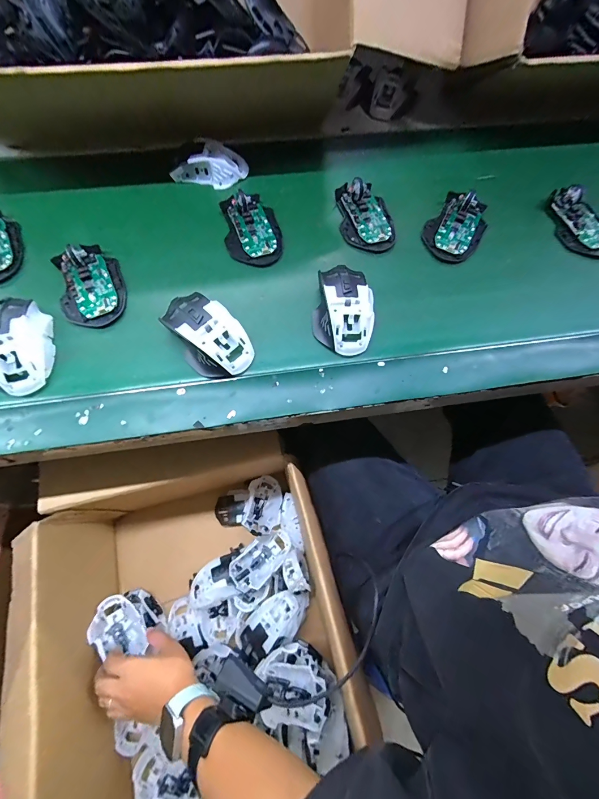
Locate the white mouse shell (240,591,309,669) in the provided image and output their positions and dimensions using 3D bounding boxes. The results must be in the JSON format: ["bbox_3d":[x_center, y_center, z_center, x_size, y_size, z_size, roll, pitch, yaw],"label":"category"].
[{"bbox_3d":[-0.046,0.372,0.524,0.118,0.042,0.064,-36,77,-13],"label":"white mouse shell"}]

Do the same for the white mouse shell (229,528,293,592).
[{"bbox_3d":[-0.067,0.282,0.564,0.114,0.024,0.060,-38,77,-13],"label":"white mouse shell"}]

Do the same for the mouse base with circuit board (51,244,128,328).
[{"bbox_3d":[-0.255,-0.142,0.382,0.072,0.030,0.109,-15,71,-7],"label":"mouse base with circuit board"}]

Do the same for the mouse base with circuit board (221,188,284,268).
[{"bbox_3d":[-0.063,-0.228,0.418,0.073,0.026,0.108,-12,71,-6],"label":"mouse base with circuit board"}]

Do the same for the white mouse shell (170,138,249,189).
[{"bbox_3d":[-0.128,-0.339,0.452,0.097,0.030,0.054,9,70,2],"label":"white mouse shell"}]

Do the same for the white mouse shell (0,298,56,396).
[{"bbox_3d":[-0.311,-0.063,0.347,0.062,0.034,0.110,-25,73,-10],"label":"white mouse shell"}]

